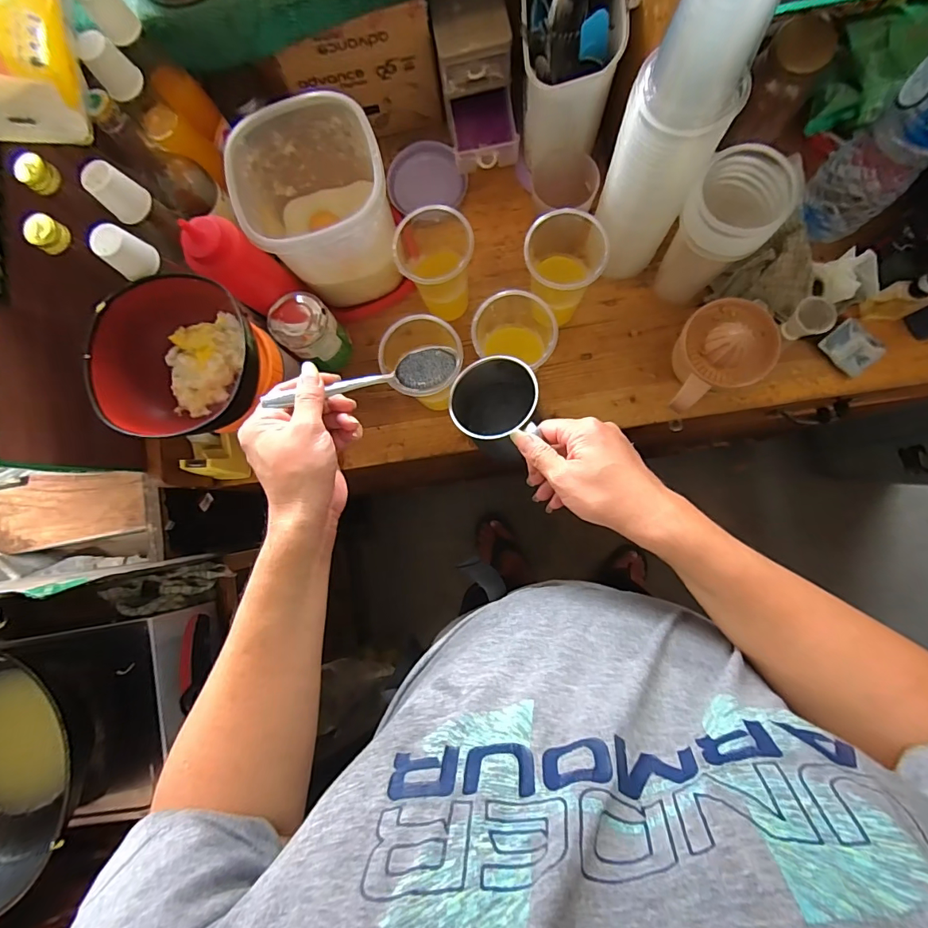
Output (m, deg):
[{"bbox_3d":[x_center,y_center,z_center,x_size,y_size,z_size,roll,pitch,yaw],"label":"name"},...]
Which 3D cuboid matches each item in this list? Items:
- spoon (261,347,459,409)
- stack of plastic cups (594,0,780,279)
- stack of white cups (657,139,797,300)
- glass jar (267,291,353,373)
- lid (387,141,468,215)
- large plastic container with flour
[{"bbox_3d":[-0.088,-0.075,0.405,0.169,0.021,0.037,-15,85,-18],"label":"spoon"},{"bbox_3d":[0.197,-0.309,0.432,0.080,0.337,0.094,-39,84,1],"label":"stack of plastic cups"},{"bbox_3d":[0.275,-0.253,0.518,0.084,0.184,0.076,35,90,6],"label":"stack of white cups"},{"bbox_3d":[-0.199,-0.174,0.604,0.084,0.091,0.073,39,90,6],"label":"glass jar"},{"bbox_3d":[-0.056,-0.425,0.672,0.110,0.012,0.101,0,86,5],"label":"lid"},{"bbox_3d":[-0.166,-0.311,0.563,0.164,0.157,0.170,-13,86,4],"label":"large plastic container with flour"}]

